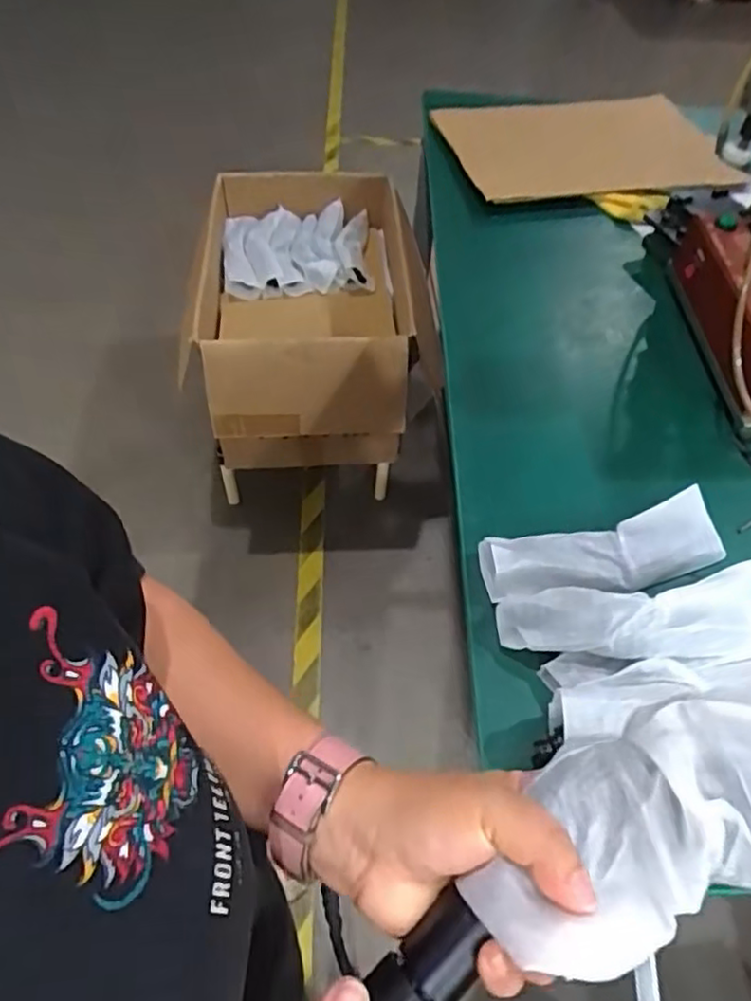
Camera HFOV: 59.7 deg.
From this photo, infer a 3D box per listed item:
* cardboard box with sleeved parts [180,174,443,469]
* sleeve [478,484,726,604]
[{"bbox_3d":[-0.149,-0.422,1.497,0.503,0.326,0.717,-3,55,-7],"label":"cardboard box with sleeved parts"},{"bbox_3d":[0.250,0.056,0.718,0.270,0.034,0.087,-9,56,-11],"label":"sleeve"}]

